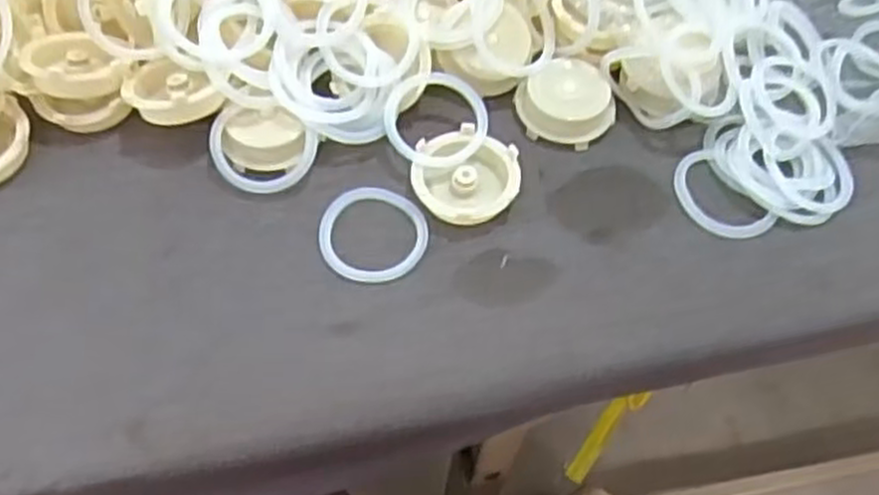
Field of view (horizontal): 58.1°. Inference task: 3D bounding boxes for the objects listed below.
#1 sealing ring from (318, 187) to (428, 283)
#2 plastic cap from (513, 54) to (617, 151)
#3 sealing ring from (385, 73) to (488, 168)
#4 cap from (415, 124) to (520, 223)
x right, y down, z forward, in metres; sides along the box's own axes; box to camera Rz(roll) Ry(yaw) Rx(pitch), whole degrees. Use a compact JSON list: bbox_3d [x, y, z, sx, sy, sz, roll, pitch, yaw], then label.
[{"bbox_3d":[-0.035,-0.008,0.424,0.057,0.005,0.060,1,60,-2],"label":"sealing ring"},{"bbox_3d":[0.075,-0.085,0.461,0.052,0.017,0.051,-41,78,-13],"label":"plastic cap"},{"bbox_3d":[-0.002,-0.072,0.444,0.056,0.005,0.056,1,76,-4],"label":"sealing ring"},{"bbox_3d":[0.013,-0.037,0.435,0.058,0.015,0.056,1,60,-2],"label":"cap"}]

